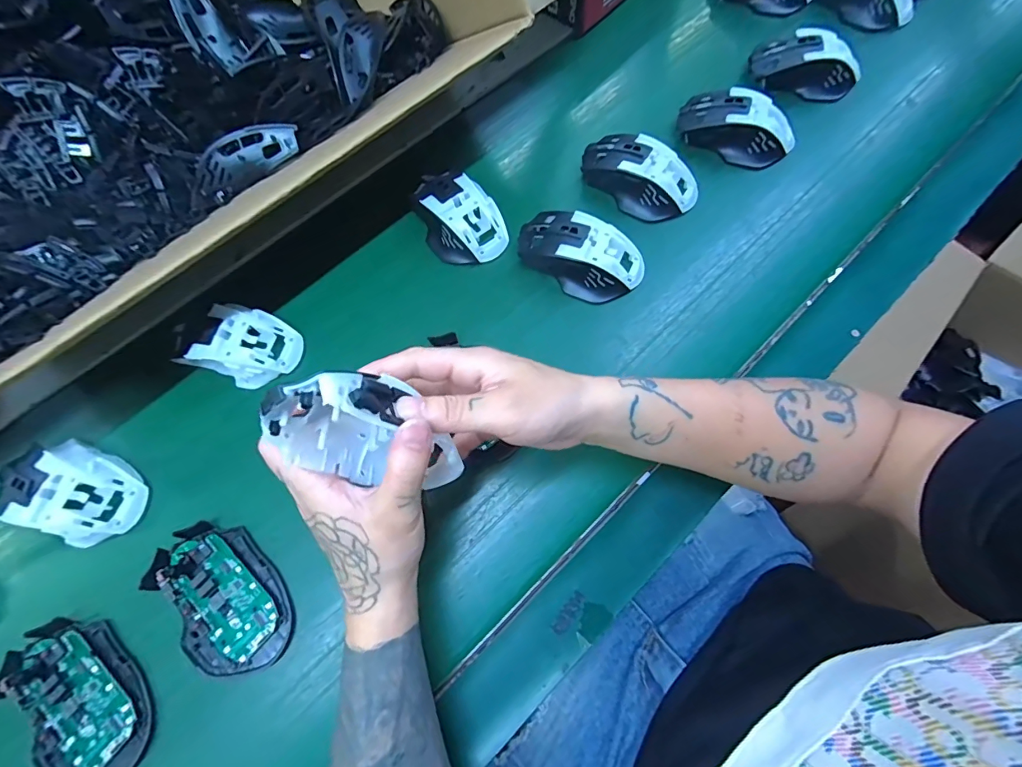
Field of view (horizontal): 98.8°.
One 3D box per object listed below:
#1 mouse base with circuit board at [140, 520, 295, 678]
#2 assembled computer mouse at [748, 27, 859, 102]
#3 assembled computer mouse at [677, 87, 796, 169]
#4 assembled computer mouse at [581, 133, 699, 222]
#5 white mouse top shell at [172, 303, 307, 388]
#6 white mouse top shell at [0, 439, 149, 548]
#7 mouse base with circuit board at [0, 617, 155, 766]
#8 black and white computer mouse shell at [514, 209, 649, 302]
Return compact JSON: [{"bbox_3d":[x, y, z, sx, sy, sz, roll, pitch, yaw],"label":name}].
[{"bbox_3d":[-0.212,0.156,0.321,0.071,0.017,0.114,-37,75,-11],"label":"mouse base with circuit board"},{"bbox_3d":[0.320,-0.342,0.474,0.115,0.037,0.069,11,72,5],"label":"assembled computer mouse"},{"bbox_3d":[0.231,-0.262,0.444,0.117,0.036,0.065,24,73,9],"label":"assembled computer mouse"},{"bbox_3d":[0.123,-0.202,0.423,0.114,0.034,0.061,27,74,10],"label":"assembled computer mouse"},{"bbox_3d":[-0.228,-0.032,0.378,0.076,0.031,0.066,23,73,8],"label":"white mouse top shell"},{"bbox_3d":[-0.344,0.083,0.341,0.103,0.034,0.067,24,73,9],"label":"white mouse top shell"},{"bbox_3d":[-0.298,0.217,0.300,0.068,0.016,0.113,-38,75,-11],"label":"mouse base with circuit board"},{"bbox_3d":[0.062,-0.117,0.396,0.114,0.033,0.064,23,73,8],"label":"black and white computer mouse shell"}]

